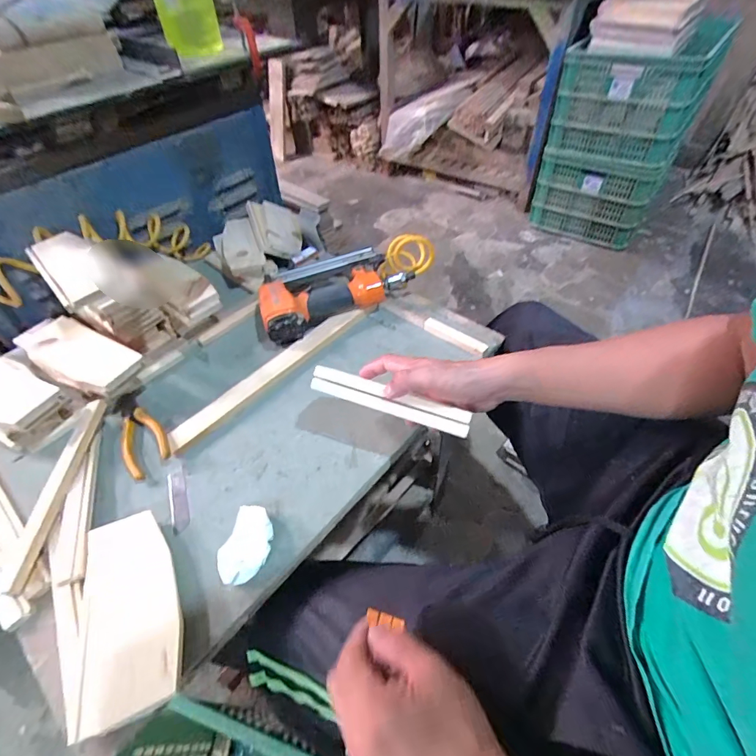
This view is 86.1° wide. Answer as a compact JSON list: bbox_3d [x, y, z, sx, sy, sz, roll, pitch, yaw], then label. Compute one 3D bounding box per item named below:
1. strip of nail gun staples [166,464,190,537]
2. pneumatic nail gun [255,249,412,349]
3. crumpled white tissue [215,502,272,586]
[{"bbox_3d":[-0.238,0.145,0.483,0.020,0.004,0.085,-14,50,-19],"label":"strip of nail gun staples"},{"bbox_3d":[-0.078,-0.156,0.688,0.255,0.059,0.156,-21,52,-15],"label":"pneumatic nail gun"},{"bbox_3d":[-0.137,0.178,0.435,0.047,0.025,0.080,6,50,7],"label":"crumpled white tissue"}]

